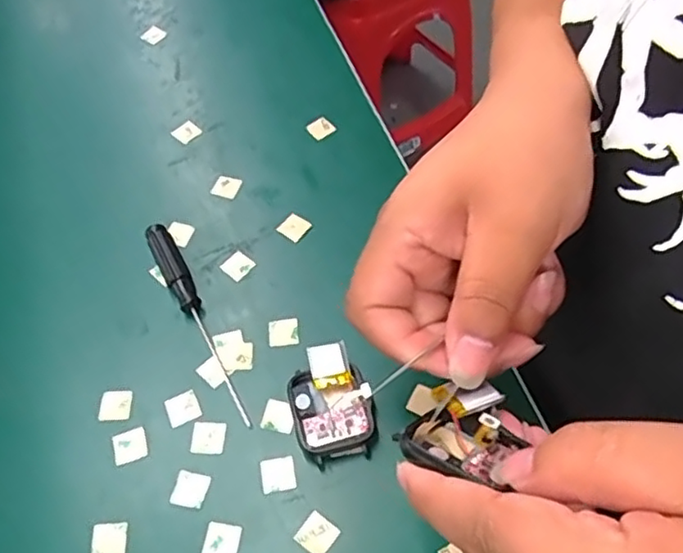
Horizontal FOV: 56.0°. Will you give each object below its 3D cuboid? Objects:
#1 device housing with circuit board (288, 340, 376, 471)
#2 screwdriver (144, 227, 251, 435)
[{"bbox_3d":[-0.005,0.061,0.312,0.037,0.018,0.050,-18,58,-7],"label":"device housing with circuit board"},{"bbox_3d":[-0.077,0.022,0.345,0.014,0.015,0.129,-27,59,-12],"label":"screwdriver"}]

